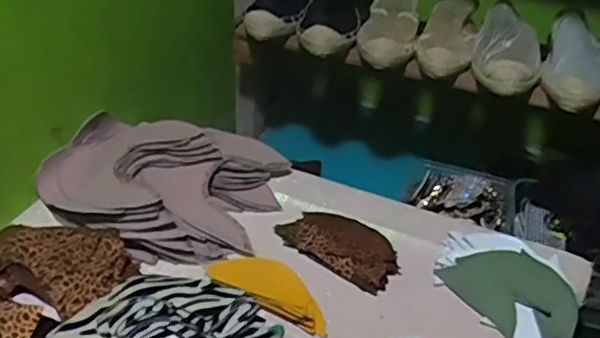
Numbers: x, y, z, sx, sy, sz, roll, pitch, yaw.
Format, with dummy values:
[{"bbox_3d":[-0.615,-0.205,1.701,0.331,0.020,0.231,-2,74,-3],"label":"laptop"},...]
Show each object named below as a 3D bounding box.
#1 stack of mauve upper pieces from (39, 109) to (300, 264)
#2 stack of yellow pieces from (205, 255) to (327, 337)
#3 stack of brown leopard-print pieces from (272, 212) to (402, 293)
[{"bbox_3d":[-0.172,0.009,0.756,0.269,0.067,0.195,12,36,11],"label":"stack of mauve upper pieces"},{"bbox_3d":[-0.029,0.121,0.655,0.131,0.029,0.064,18,38,18],"label":"stack of yellow pieces"},{"bbox_3d":[0.048,0.083,0.726,0.141,0.015,0.080,25,40,27],"label":"stack of brown leopard-print pieces"}]

